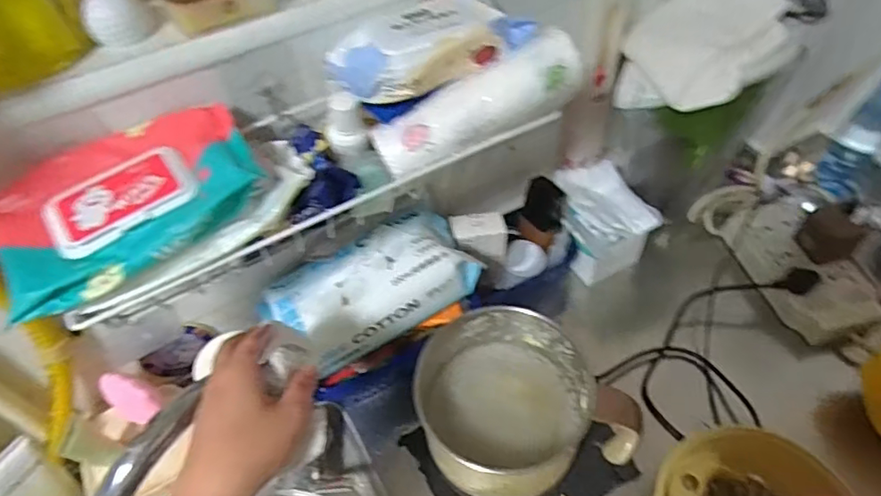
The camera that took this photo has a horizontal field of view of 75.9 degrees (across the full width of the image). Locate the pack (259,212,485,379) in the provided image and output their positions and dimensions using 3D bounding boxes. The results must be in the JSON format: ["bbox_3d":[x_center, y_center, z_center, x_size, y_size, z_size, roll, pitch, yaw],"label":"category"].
[{"bbox_3d":[-0.073,0.039,0.592,0.224,0.064,0.114,-22,53,-14],"label":"pack"}]

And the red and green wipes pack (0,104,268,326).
[{"bbox_3d":[-0.219,-0.034,0.401,0.170,0.037,0.118,-26,54,-16],"label":"red and green wipes pack"}]

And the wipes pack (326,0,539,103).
[{"bbox_3d":[-0.009,-0.158,0.468,0.158,0.058,0.093,-23,53,-14],"label":"wipes pack"}]

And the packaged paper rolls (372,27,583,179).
[{"bbox_3d":[0.032,-0.114,0.466,0.176,0.047,0.044,-28,53,2],"label":"packaged paper rolls"}]

